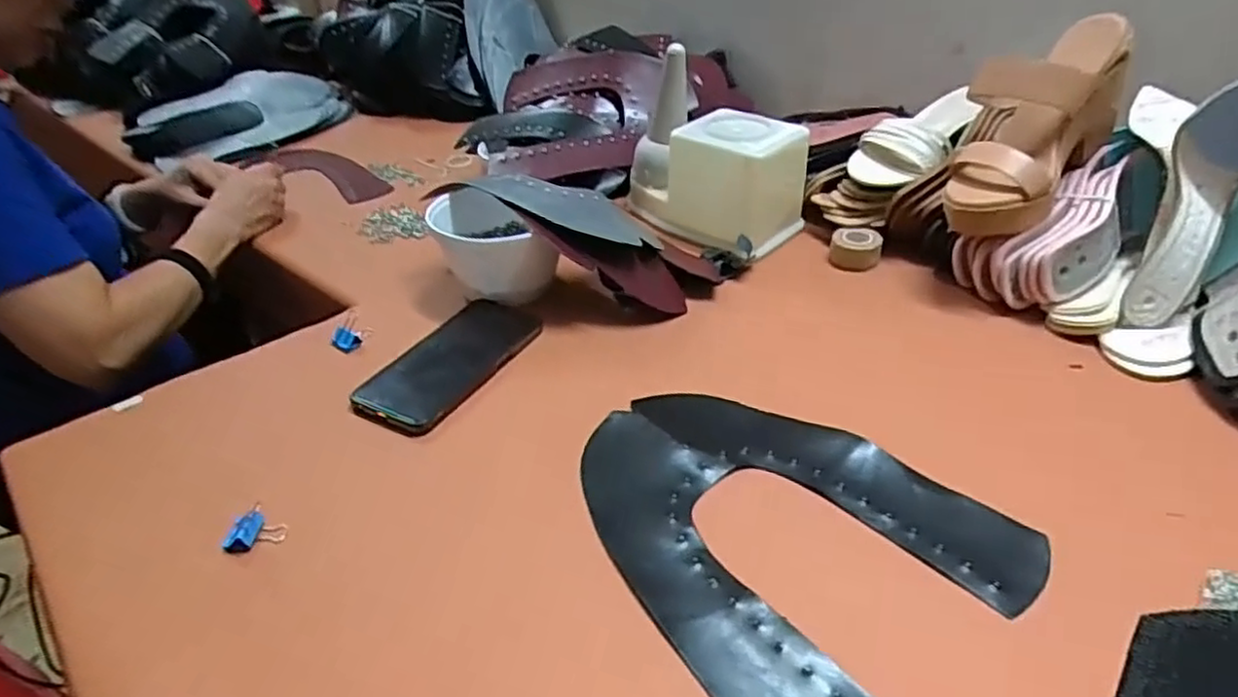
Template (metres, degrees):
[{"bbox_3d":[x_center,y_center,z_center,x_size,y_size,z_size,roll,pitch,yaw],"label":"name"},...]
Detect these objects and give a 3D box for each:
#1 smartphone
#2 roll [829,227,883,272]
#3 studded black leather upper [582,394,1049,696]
[{"bbox_3d":[-0.143,0.012,0.625,0.091,0.017,0.177,14,39,21],"label":"smartphone"},{"bbox_3d":[0.249,-0.106,0.754,0.049,0.032,0.049,-1,36,1],"label":"roll"},{"bbox_3d":[0.095,0.112,0.464,0.230,0.021,0.274,-27,43,-31],"label":"studded black leather upper"}]

